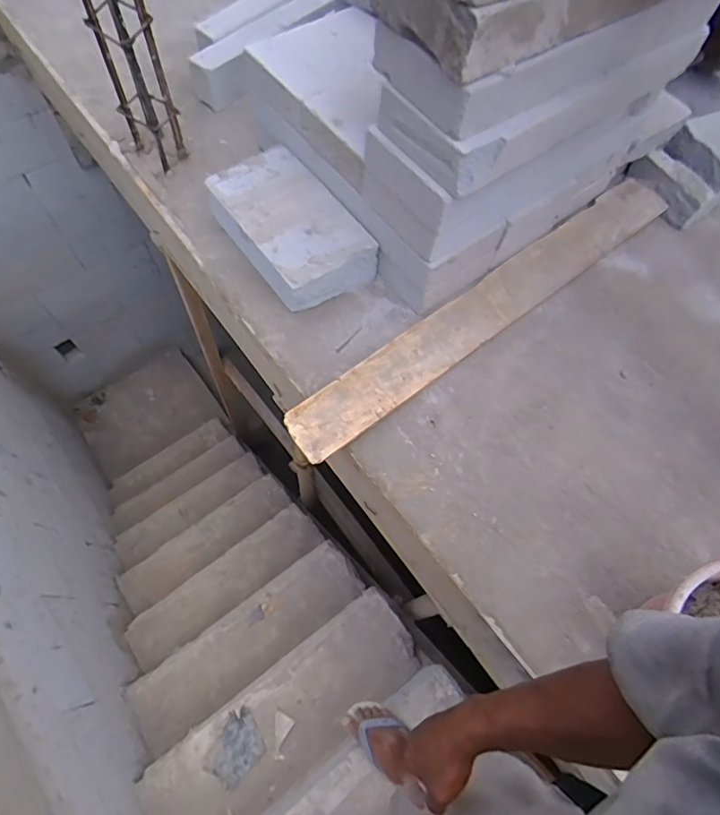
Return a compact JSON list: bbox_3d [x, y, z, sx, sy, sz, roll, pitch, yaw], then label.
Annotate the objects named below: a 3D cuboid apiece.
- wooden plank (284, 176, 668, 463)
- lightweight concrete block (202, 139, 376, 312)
[{"bbox_3d":[0.301,-0.237,1.055,1.076,0.028,0.117,-36,72,-17],"label":"wooden plank"},{"bbox_3d":[-0.147,-0.377,1.049,0.205,0.108,0.346,-34,72,-17],"label":"lightweight concrete block"}]

